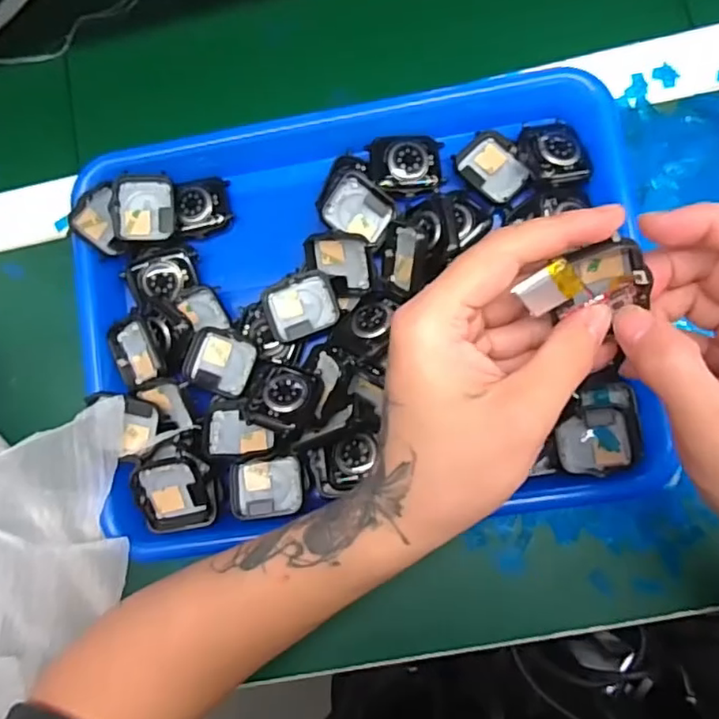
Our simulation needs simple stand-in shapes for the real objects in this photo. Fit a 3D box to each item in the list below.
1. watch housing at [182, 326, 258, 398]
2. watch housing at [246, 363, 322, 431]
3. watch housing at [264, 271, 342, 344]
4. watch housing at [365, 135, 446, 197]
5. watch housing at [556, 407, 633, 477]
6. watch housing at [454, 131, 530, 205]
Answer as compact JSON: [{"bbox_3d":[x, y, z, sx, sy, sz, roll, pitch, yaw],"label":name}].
[{"bbox_3d":[-0.084,0.001,0.357,0.040,0.012,0.036,19,87,8],"label":"watch housing"},{"bbox_3d":[-0.042,0.020,0.340,0.036,0.012,0.045,20,56,-3],"label":"watch housing"},{"bbox_3d":[-0.035,-0.033,0.355,0.041,0.009,0.035,-22,83,4],"label":"watch housing"},{"bbox_3d":[0.029,-0.119,0.359,0.044,0.012,0.034,-7,84,6],"label":"watch housing"},{"bbox_3d":[0.132,0.046,0.330,0.039,0.011,0.038,3,68,6],"label":"watch housing"},{"bbox_3d":[0.082,-0.118,0.359,0.032,0.006,0.044,-44,82,1],"label":"watch housing"}]

